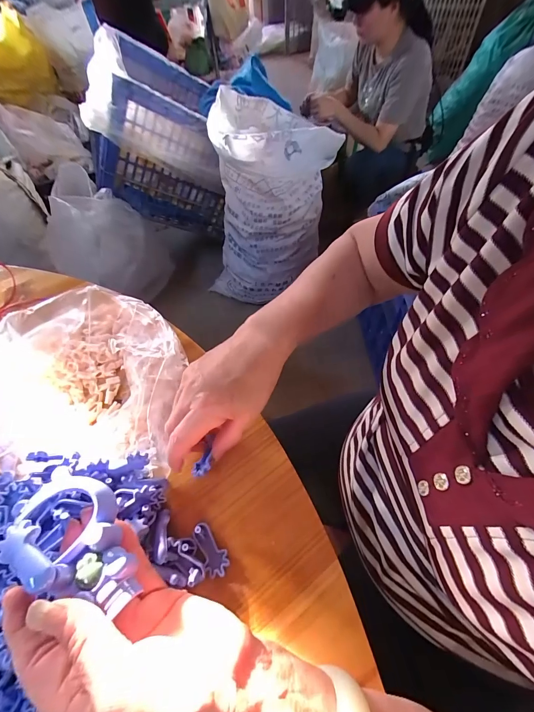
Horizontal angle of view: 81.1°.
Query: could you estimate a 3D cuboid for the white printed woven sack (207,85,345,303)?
[{"bbox_3d":[-0.001,-0.537,1.182,0.380,0.631,0.369,33,64,23],"label":"white printed woven sack"}]

